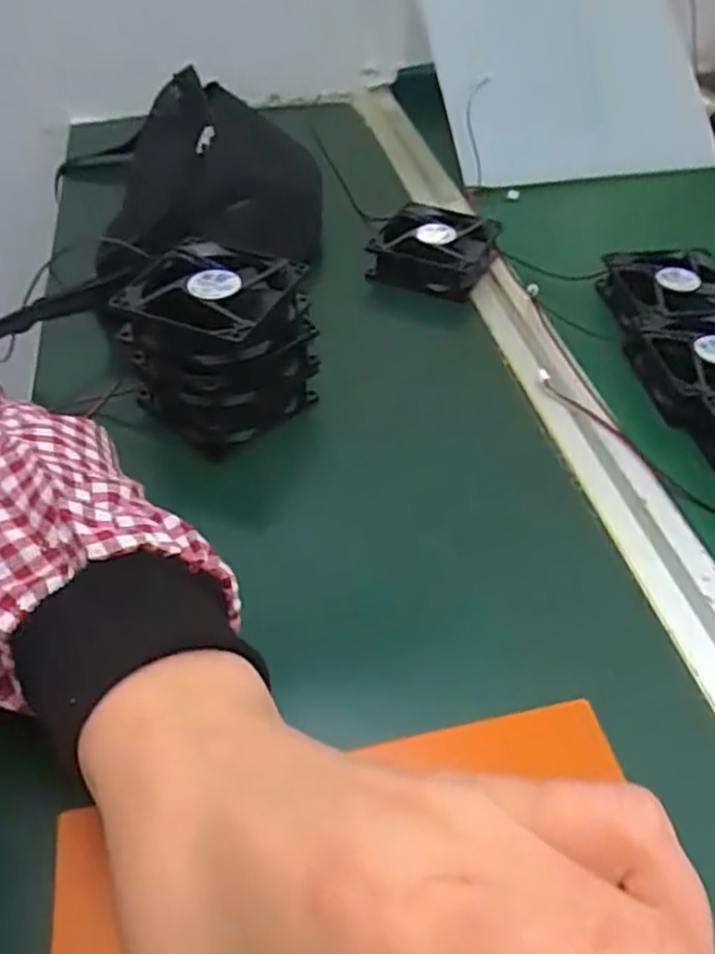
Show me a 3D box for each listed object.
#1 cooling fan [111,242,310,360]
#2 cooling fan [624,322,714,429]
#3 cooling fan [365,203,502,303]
[{"bbox_3d":[-0.080,-0.098,0.398,0.088,0.025,0.079,14,48,11],"label":"cooling fan"},{"bbox_3d":[0.218,-0.068,0.450,0.077,0.025,0.078,-4,47,-5],"label":"cooling fan"},{"bbox_3d":[0.060,-0.174,0.542,0.082,0.027,0.085,19,49,15],"label":"cooling fan"}]

